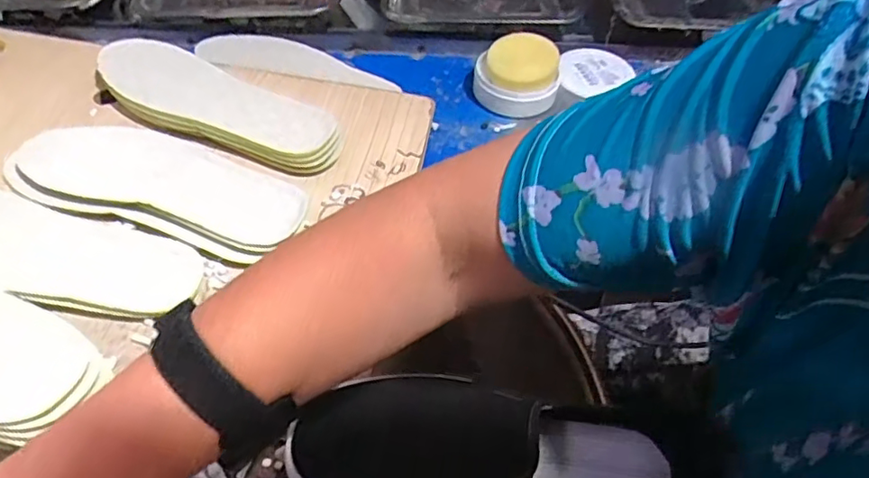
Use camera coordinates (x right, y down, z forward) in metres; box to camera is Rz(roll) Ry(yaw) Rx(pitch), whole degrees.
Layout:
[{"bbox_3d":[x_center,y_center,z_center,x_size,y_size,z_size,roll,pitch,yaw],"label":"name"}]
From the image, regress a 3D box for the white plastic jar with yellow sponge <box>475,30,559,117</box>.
[{"bbox_3d":[0.101,-0.203,0.701,0.098,0.057,0.098,2,48,-3],"label":"white plastic jar with yellow sponge"}]

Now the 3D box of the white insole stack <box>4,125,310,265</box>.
[{"bbox_3d":[-0.235,-0.043,0.498,0.250,0.043,0.105,15,49,8],"label":"white insole stack"}]

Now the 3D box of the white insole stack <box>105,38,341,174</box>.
[{"bbox_3d":[-0.208,-0.128,0.556,0.260,0.035,0.081,21,50,13],"label":"white insole stack"}]

